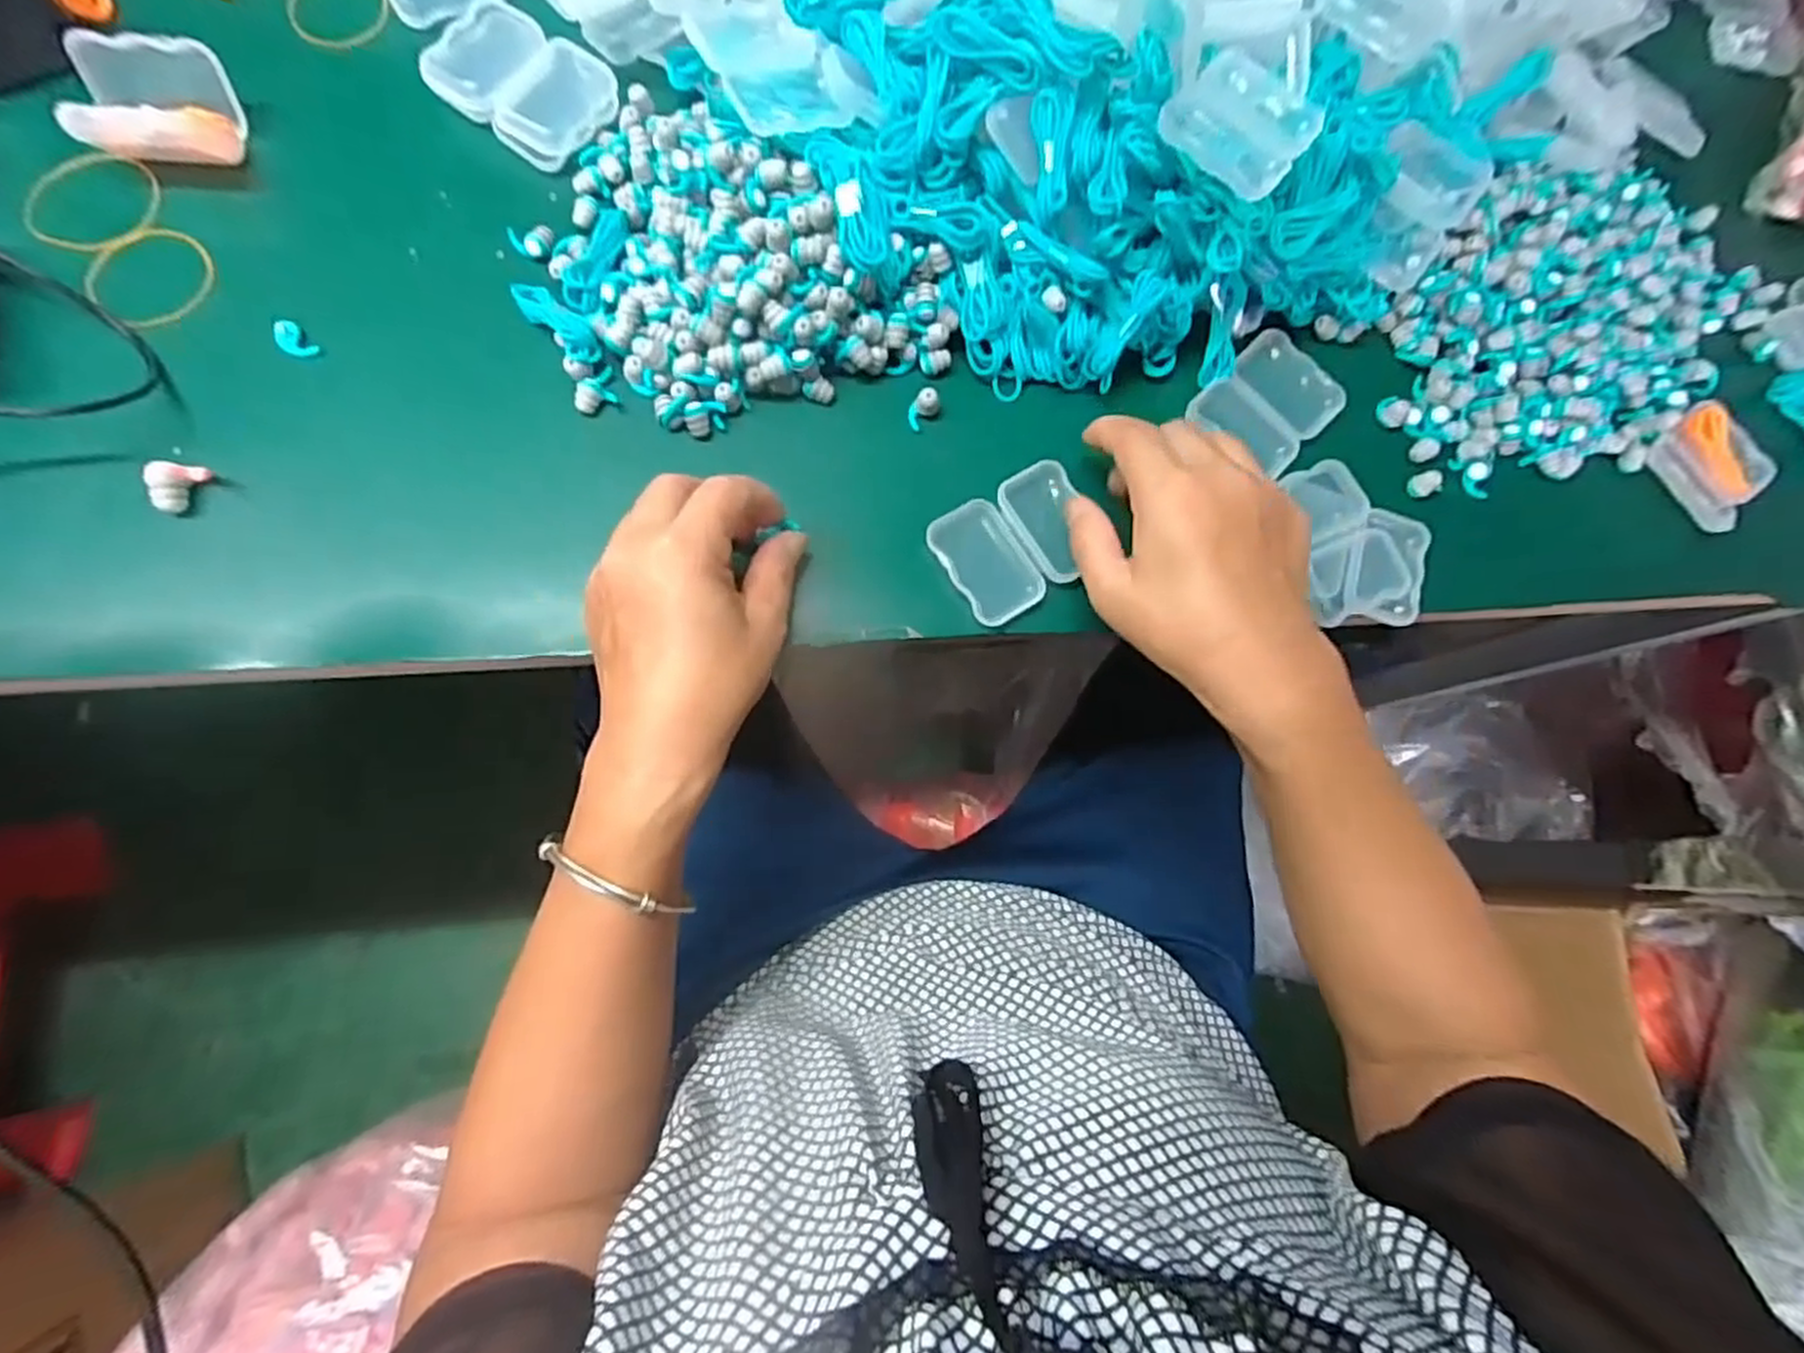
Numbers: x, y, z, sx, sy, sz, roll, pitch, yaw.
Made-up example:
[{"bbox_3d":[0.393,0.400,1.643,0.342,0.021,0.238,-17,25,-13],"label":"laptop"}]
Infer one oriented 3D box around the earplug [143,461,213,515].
[{"bbox_3d":[-0.292,-0.077,0.312,0.013,0.019,0.022,26,76,-2],"label":"earplug"}]

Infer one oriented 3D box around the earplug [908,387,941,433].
[{"bbox_3d":[0.010,-0.126,0.366,0.016,0.014,0.011,-43,87,-14],"label":"earplug"}]

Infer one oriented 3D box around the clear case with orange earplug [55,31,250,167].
[{"bbox_3d":[-0.320,-0.246,0.333,0.052,0.027,0.046,-6,79,-9],"label":"clear case with orange earplug"}]

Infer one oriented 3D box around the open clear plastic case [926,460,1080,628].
[{"bbox_3d":[0.054,-0.062,0.361,0.073,0.014,0.055,-32,90,-9],"label":"open clear plastic case"}]

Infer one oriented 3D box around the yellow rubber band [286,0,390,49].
[{"bbox_3d":[-0.272,-0.323,0.371,0.045,0.008,0.045,1,84,-7],"label":"yellow rubber band"}]

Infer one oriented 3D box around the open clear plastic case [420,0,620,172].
[{"bbox_3d":[-0.179,-0.282,0.366,0.077,0.010,0.061,34,76,0],"label":"open clear plastic case"}]

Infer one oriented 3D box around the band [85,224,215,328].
[{"bbox_3d":[-0.321,-0.171,0.332,0.045,0.004,0.047,3,75,-12],"label":"band"}]

